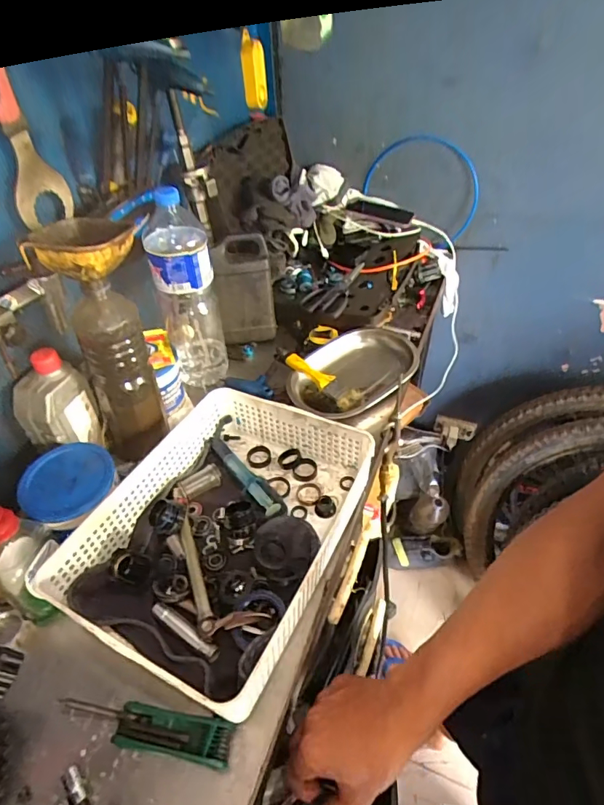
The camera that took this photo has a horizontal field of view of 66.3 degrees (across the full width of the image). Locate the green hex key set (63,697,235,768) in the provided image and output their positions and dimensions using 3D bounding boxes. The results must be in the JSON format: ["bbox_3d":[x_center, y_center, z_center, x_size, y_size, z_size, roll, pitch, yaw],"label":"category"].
[{"bbox_3d":[-0.139,0.296,0.420,0.155,0.026,0.034,5,44,9],"label":"green hex key set"}]

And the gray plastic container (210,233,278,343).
[{"bbox_3d":[-0.102,-0.198,0.820,0.102,0.172,0.063,-7,44,-4],"label":"gray plastic container"}]

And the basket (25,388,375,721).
[{"bbox_3d":[-0.089,0.135,0.534,0.264,0.077,0.327,20,48,22],"label":"basket"}]

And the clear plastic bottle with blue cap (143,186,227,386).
[{"bbox_3d":[-0.173,-0.162,0.711,0.085,0.299,0.091,-10,44,-7],"label":"clear plastic bottle with blue cap"}]

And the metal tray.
[{"bbox_3d":[0.087,-0.043,0.767,0.230,0.052,0.152,-28,49,-23],"label":"metal tray"}]

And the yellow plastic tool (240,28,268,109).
[{"bbox_3d":[-0.094,-0.652,0.908,0.046,0.170,0.031,-3,80,0],"label":"yellow plastic tool"}]

